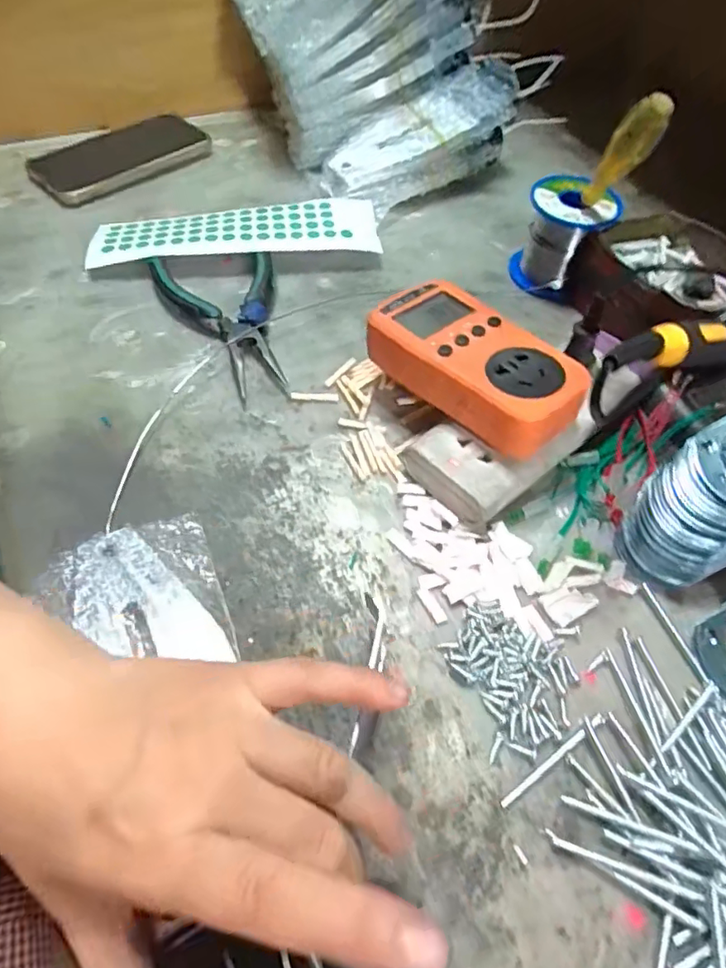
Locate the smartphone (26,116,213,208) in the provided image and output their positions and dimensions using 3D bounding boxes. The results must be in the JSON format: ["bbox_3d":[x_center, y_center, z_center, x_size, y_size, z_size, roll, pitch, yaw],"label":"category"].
[{"bbox_3d":[-0.219,-0.297,0.517,0.083,0.014,0.154,39,62,21],"label":"smartphone"}]

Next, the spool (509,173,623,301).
[{"bbox_3d":[0.154,-0.190,0.440,0.065,0.067,0.063,20,57,10],"label":"spool"}]

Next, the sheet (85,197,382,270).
[{"bbox_3d":[-0.098,-0.198,0.452,0.221,0.017,0.064,-6,56,-7],"label":"sheet"}]

